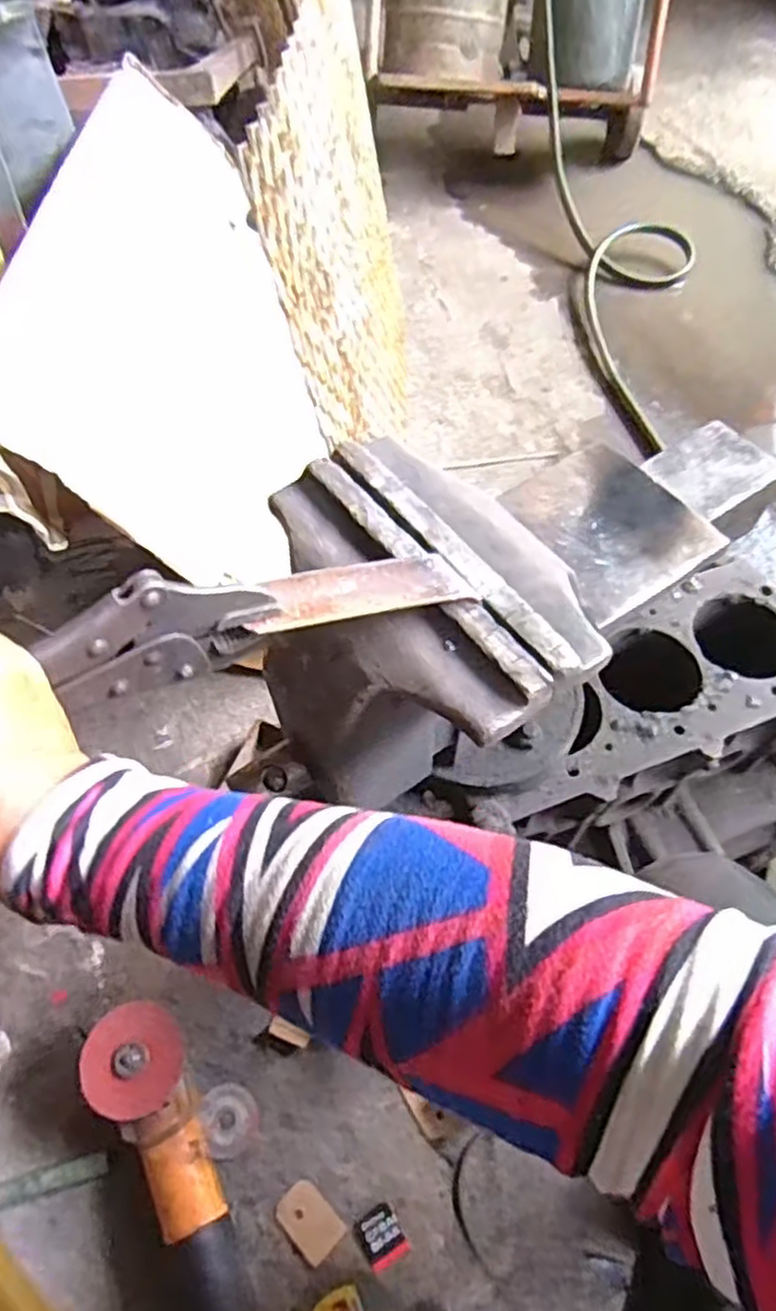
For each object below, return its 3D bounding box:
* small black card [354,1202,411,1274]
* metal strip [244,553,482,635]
[{"bbox_3d":[-0.005,0.532,0.687,0.038,0.005,0.044,-24,58,-16],"label":"small black card"},{"bbox_3d":[-0.013,-0.034,0.373,0.119,0.005,0.037,-11,51,-25],"label":"metal strip"}]

